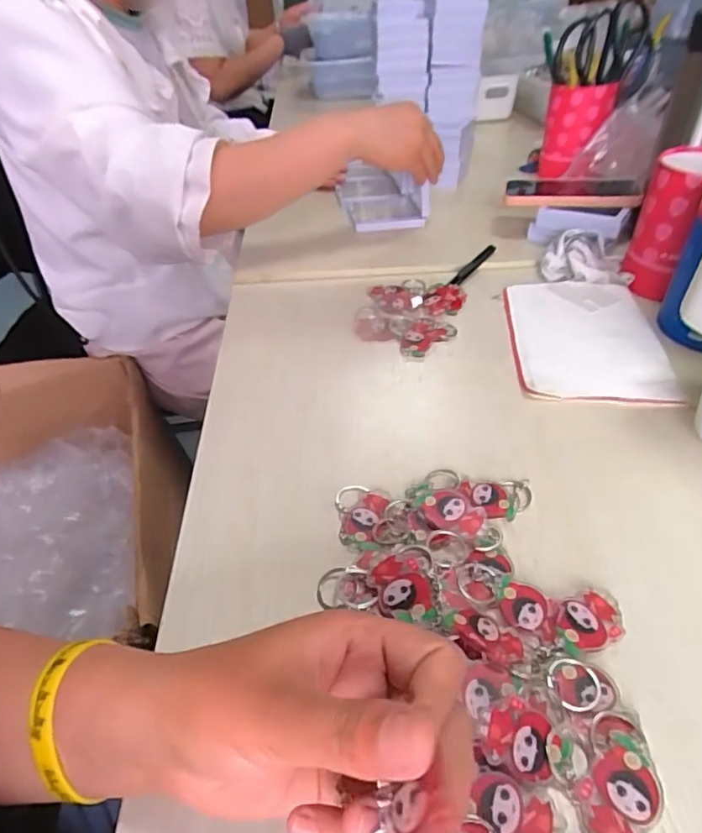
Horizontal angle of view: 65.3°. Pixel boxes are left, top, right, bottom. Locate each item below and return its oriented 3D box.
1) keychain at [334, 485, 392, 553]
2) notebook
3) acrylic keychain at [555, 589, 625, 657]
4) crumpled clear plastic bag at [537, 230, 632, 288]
[{"bbox_3d":[0.005,0.064,0.355,0.034,0.006,0.051,7,42,9],"label":"keychain"},{"bbox_3d":[0.214,-0.077,0.506,0.128,0.008,0.193,5,42,8],"label":"notebook"},{"bbox_3d":[0.127,0.109,0.293,0.045,0.006,0.028,-22,45,-21],"label":"acrylic keychain"},{"bbox_3d":[0.254,-0.173,0.591,0.091,0.031,0.065,8,42,11],"label":"crumpled clear plastic bag"}]

